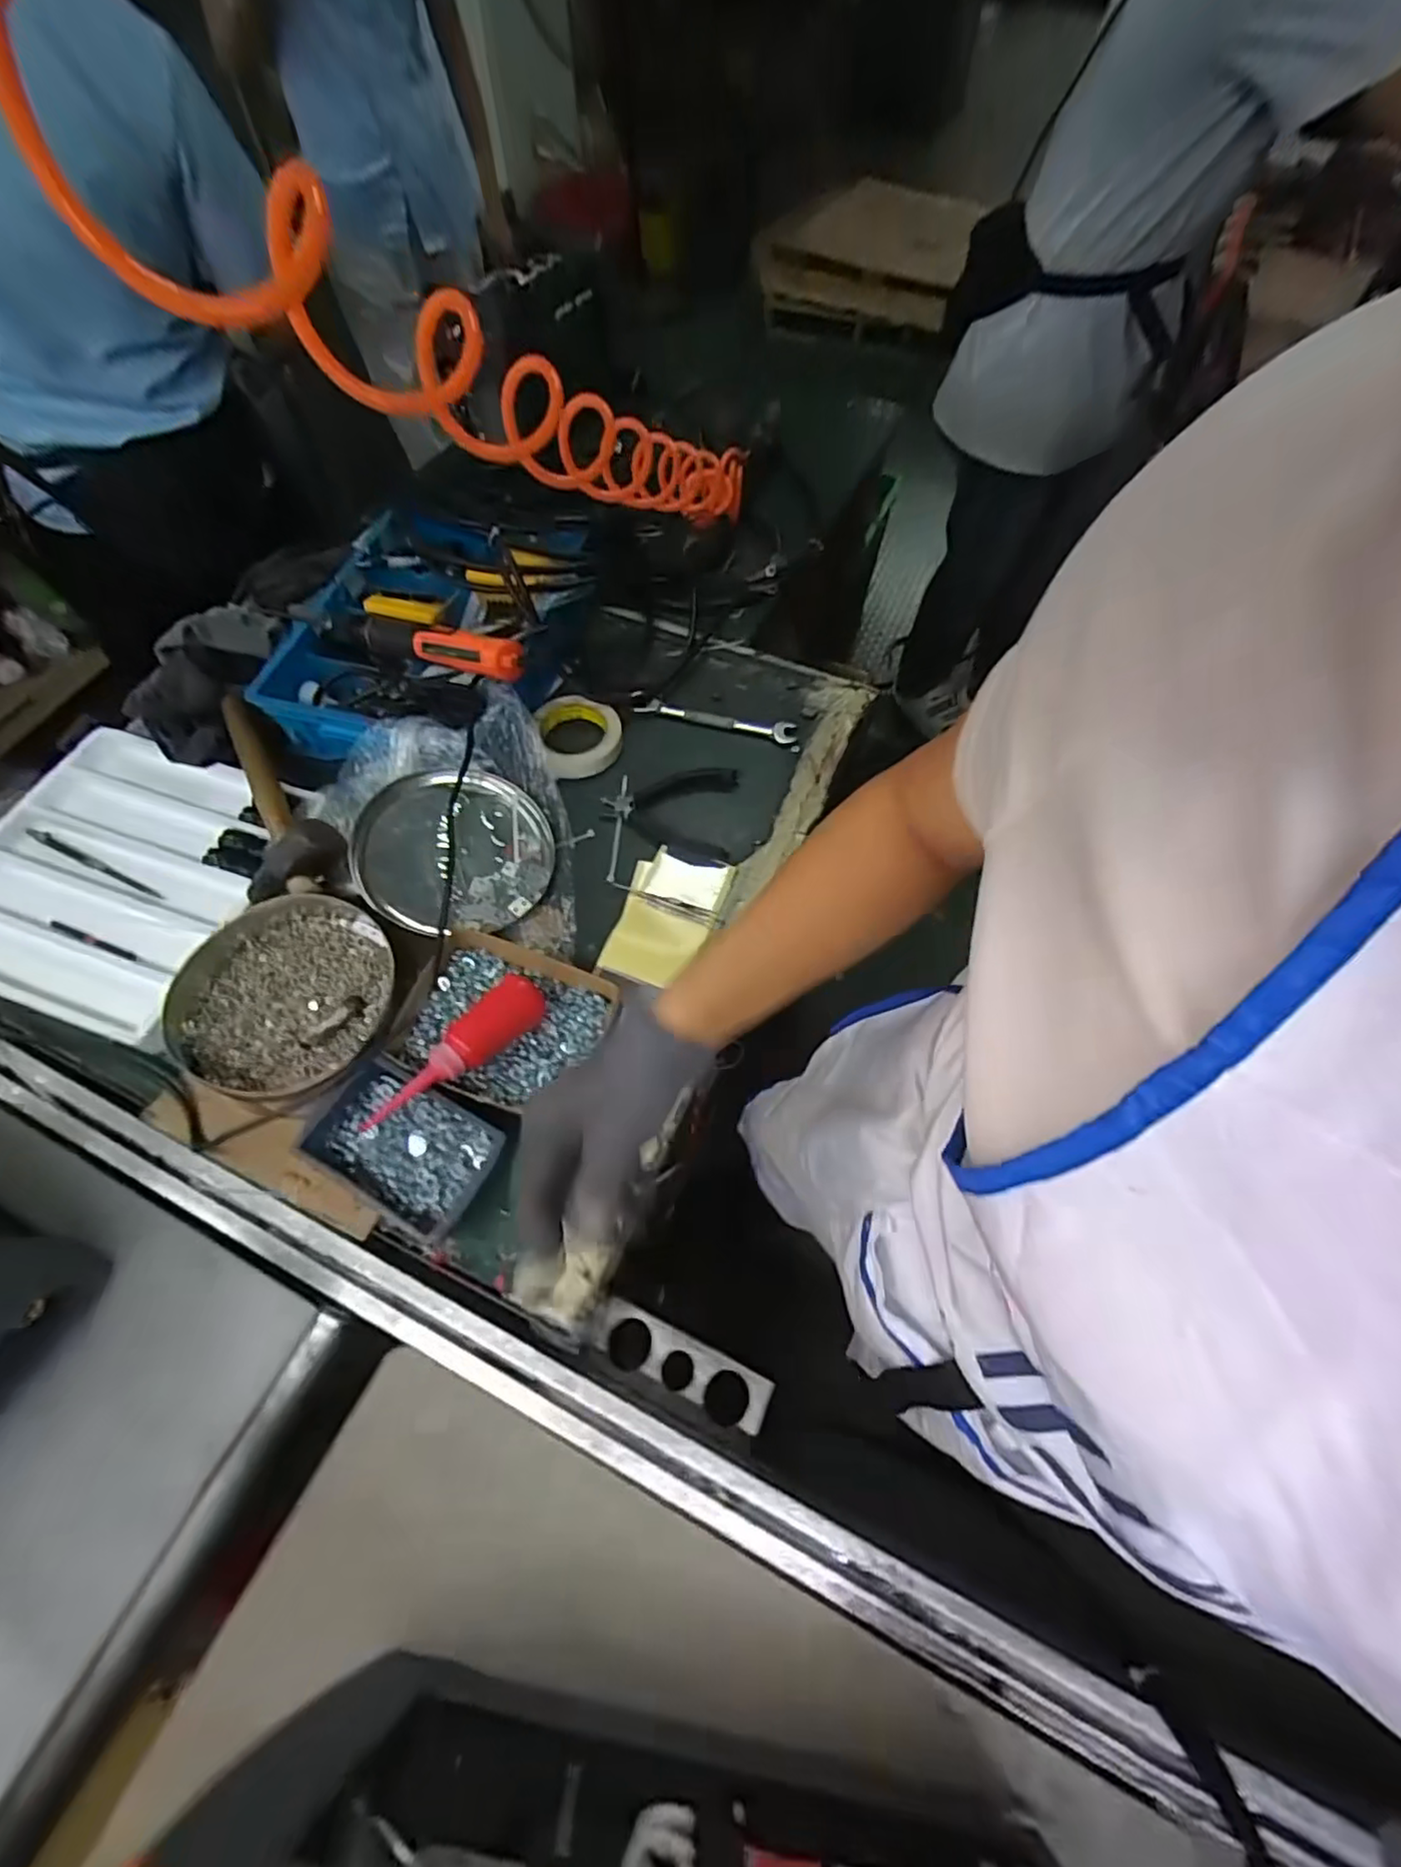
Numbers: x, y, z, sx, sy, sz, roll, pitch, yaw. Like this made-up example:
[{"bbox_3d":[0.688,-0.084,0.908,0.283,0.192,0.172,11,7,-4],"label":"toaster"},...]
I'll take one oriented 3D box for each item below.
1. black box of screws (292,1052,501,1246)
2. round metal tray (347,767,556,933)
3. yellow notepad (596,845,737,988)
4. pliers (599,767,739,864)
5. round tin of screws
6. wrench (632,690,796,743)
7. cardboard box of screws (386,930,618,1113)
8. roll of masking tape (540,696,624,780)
[{"bbox_3d":[-0.238,0.174,0.540,0.145,0.037,0.094,28,67,10],"label":"black box of screws"},{"bbox_3d":[-0.250,-0.082,0.678,0.182,0.025,0.176,6,70,-16],"label":"round metal tray"},{"bbox_3d":[-0.040,-0.014,0.695,0.105,0.040,0.155,21,66,7],"label":"yellow notepad"},{"bbox_3d":[-0.036,-0.139,0.736,0.143,0.009,0.126,9,62,3],"label":"pliers"},{"bbox_3d":[-0.382,0.057,0.598,0.187,0.066,0.189,1,65,-2],"label":"round tin of screws"},{"bbox_3d":[0.016,-0.263,0.806,0.201,0.009,0.031,12,62,5],"label":"wrench"},{"bbox_3d":[-0.174,0.077,0.593,0.173,0.030,0.139,21,66,7],"label":"cardboard box of screws"},{"bbox_3d":[-0.138,-0.234,0.767,0.092,0.024,0.100,1,62,-1],"label":"roll of masking tape"}]

